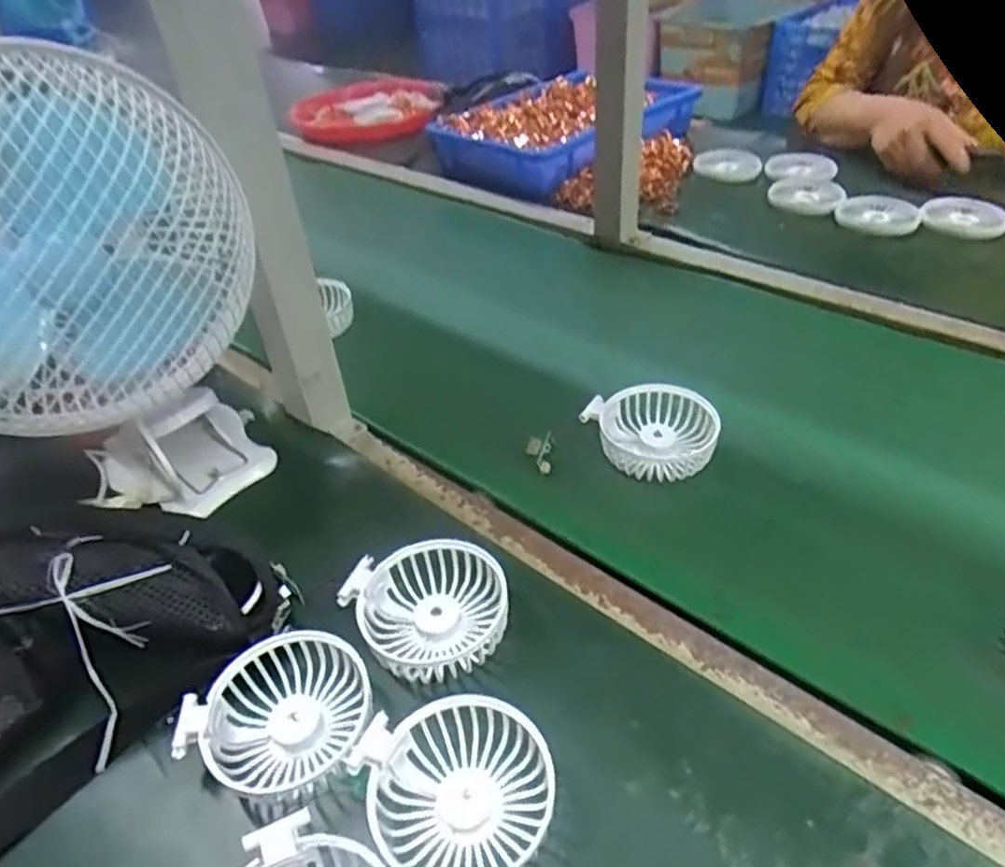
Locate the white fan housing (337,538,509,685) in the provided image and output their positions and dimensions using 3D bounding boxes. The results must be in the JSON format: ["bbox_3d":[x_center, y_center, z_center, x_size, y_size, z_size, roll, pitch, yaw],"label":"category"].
[{"bbox_3d":[-0.042,0.108,0.432,0.086,0.035,0.085,-3,42,3],"label":"white fan housing"}]

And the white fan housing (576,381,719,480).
[{"bbox_3d":[0.119,-0.003,0.548,0.085,0.029,0.085,-18,43,-14],"label":"white fan housing"}]

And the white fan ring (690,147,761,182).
[{"bbox_3d":[0.302,-0.361,0.944,0.086,0.012,0.092,0,42,6],"label":"white fan ring"}]

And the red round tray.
[{"bbox_3d":[-0.240,-0.592,1.289,0.273,0.051,0.313,-19,43,-13],"label":"red round tray"}]

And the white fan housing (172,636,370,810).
[{"bbox_3d":[-0.117,0.157,0.389,0.085,0.039,0.086,-3,42,3],"label":"white fan housing"}]

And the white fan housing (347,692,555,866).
[{"bbox_3d":[-0.021,0.177,0.352,0.088,0.032,0.078,-18,43,-14],"label":"white fan housing"}]

